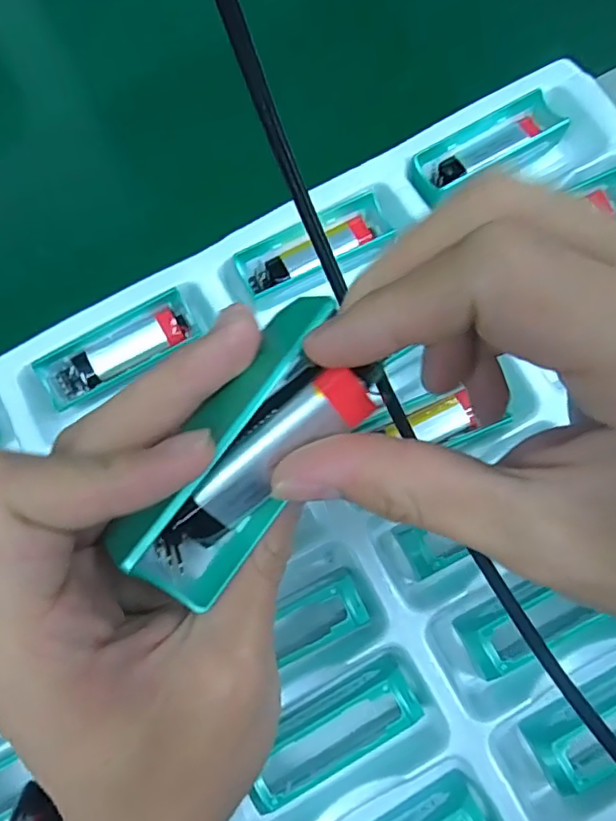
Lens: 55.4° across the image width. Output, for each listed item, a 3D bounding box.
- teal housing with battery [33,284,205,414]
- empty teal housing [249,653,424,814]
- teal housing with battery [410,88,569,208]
[{"bbox_3d":[-0.094,-0.031,0.292,0.079,0.015,0.025,-30,78,-5],"label":"teal housing with battery"},{"bbox_3d":[0.011,0.137,0.254,0.077,0.025,0.030,-28,78,-5],"label":"empty teal housing"},{"bbox_3d":[0.093,-0.137,0.307,0.084,0.015,0.031,-27,78,-5],"label":"teal housing with battery"}]

